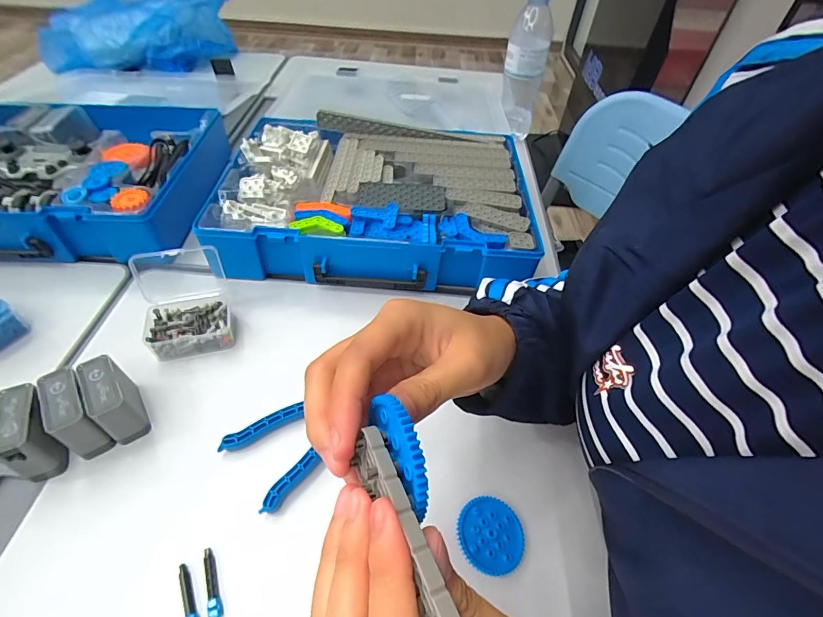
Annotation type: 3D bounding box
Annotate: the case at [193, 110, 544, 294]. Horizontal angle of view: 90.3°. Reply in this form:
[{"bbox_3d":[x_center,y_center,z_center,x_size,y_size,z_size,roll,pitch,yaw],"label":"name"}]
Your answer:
[{"bbox_3d":[-0.043,-0.138,0.518,0.362,0.073,0.264,3,49,-1],"label":"case"}]

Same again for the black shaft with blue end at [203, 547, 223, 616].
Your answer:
[{"bbox_3d":[-0.134,0.184,0.276,0.008,0.006,0.043,-16,52,-17],"label":"black shaft with blue end"}]

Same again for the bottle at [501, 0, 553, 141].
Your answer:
[{"bbox_3d":[0.178,-0.376,0.646,0.064,0.202,0.060,13,49,7],"label":"bottle"}]

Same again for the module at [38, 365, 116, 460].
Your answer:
[{"bbox_3d":[-0.264,0.085,0.324,0.026,0.054,0.055,-30,57,-26],"label":"module"}]

